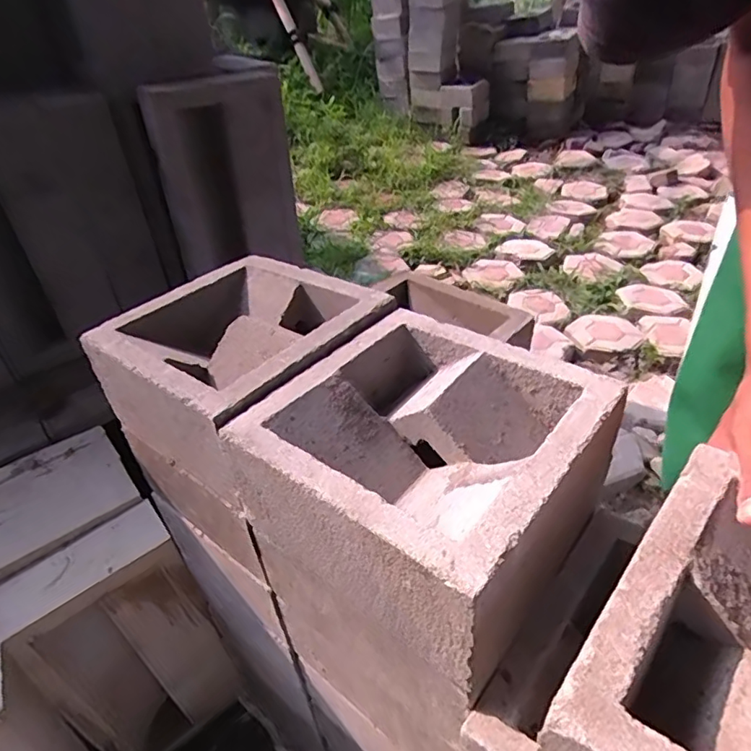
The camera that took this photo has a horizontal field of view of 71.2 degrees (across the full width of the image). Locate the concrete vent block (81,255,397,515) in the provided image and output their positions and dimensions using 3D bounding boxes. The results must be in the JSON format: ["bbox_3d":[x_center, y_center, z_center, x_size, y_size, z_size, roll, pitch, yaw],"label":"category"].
[{"bbox_3d":[-0.118,-0.013,0.489,0.195,0.110,0.206,25,48,30],"label":"concrete vent block"}]

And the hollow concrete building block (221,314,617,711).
[{"bbox_3d":[0.036,0.062,0.384,0.206,0.118,0.202,29,50,32],"label":"hollow concrete building block"}]

